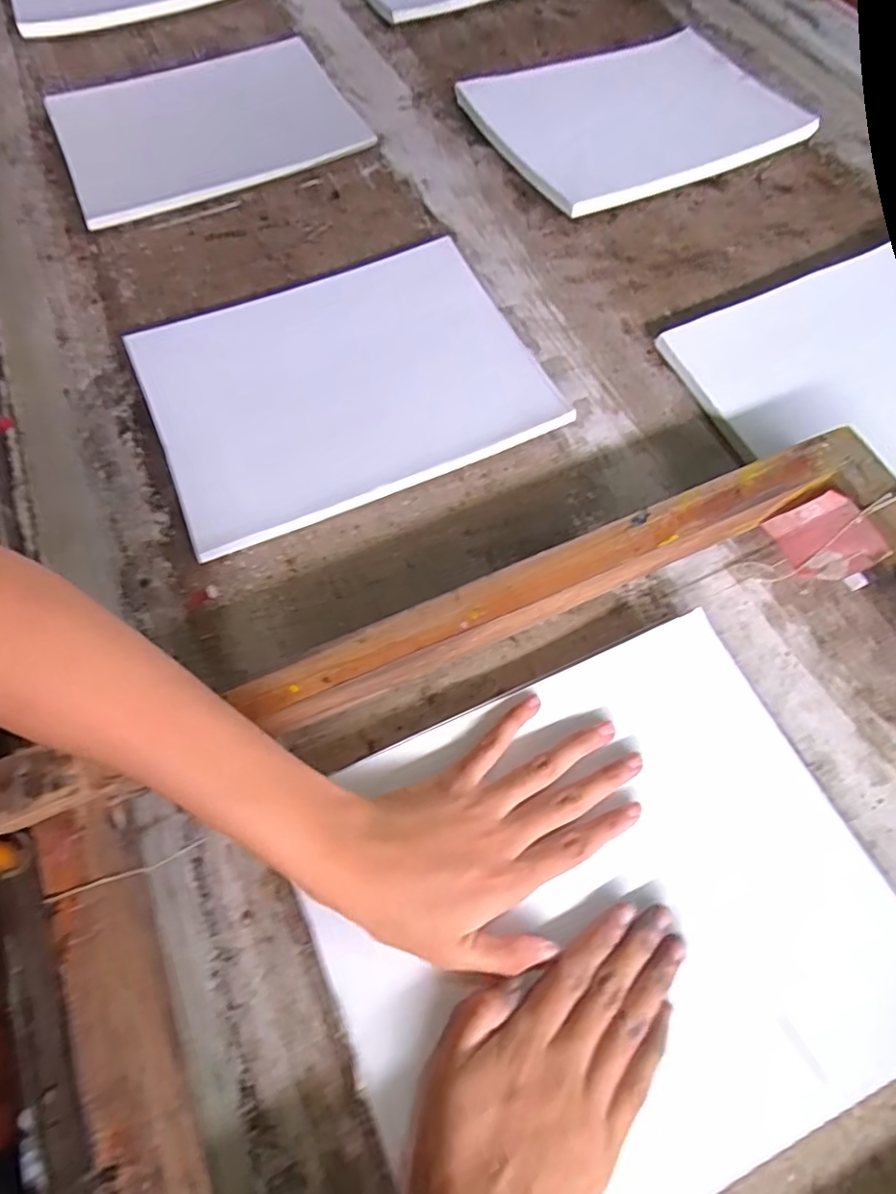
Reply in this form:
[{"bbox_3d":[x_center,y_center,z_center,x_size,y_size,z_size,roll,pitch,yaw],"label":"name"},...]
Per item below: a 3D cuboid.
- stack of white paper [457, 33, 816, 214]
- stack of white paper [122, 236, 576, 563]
[{"bbox_3d":[0.182,-0.475,0.597,0.278,0.024,0.211,-25,67,-10],"label":"stack of white paper"},{"bbox_3d":[-0.078,-0.162,0.461,0.280,0.018,0.210,-23,67,-9],"label":"stack of white paper"}]

